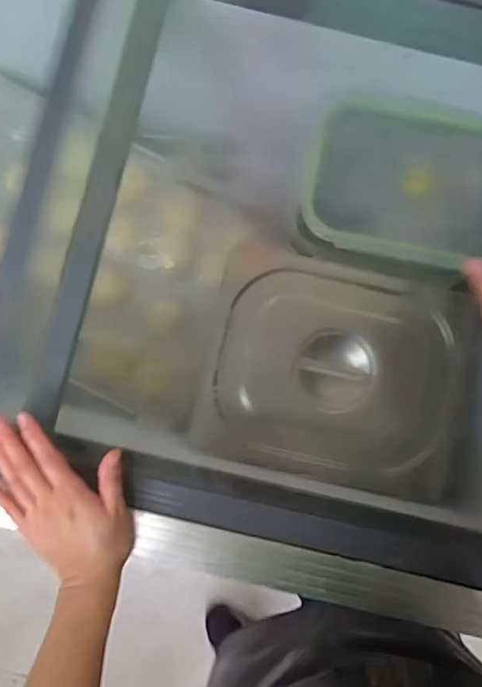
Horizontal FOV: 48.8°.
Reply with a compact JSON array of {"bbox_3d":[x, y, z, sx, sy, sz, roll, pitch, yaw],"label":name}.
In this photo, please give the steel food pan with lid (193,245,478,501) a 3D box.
[{"bbox_3d":[0.126,0.040,0.703,0.325,0.094,0.256,14,84,0],"label":"steel food pan with lid"}]

